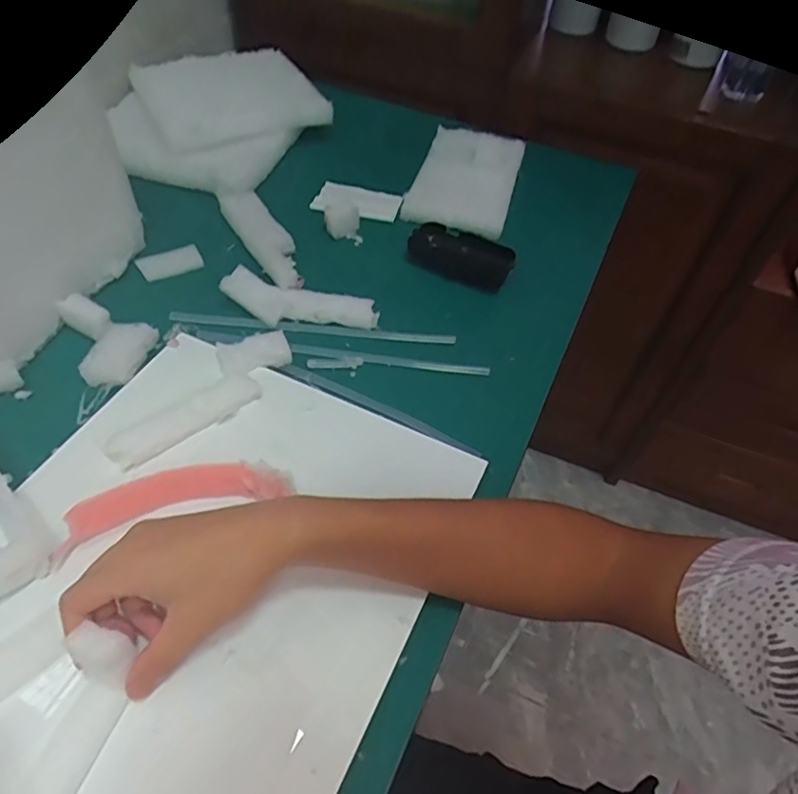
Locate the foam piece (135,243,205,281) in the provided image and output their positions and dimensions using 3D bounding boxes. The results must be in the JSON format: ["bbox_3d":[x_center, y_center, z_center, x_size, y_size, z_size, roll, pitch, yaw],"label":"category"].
[{"bbox_3d":[-0.233,-0.139,0.598,0.060,0.004,0.041,-20,55,-19],"label":"foam piece"}]

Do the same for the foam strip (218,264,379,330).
[{"bbox_3d":[-0.093,-0.090,0.553,0.143,0.027,0.041,7,51,1],"label":"foam strip"}]

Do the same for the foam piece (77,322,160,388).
[{"bbox_3d":[-0.242,-0.037,0.507,0.043,0.020,0.062,10,51,4],"label":"foam piece"}]

